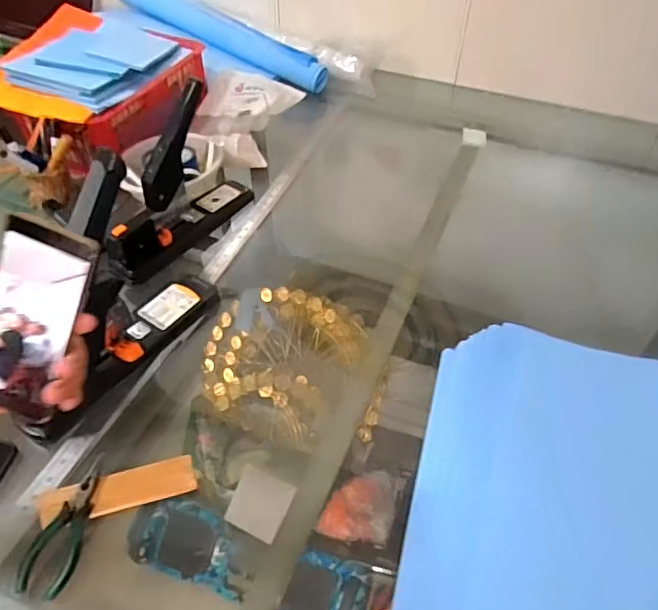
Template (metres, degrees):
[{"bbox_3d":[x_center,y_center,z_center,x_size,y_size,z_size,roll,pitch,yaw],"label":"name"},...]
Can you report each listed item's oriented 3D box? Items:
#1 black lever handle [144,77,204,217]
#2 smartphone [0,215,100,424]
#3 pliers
[{"bbox_3d":[-0.245,-0.253,0.890,0.031,0.209,0.063,22,8,19],"label":"black lever handle"},{"bbox_3d":[-0.244,0.015,0.457,0.074,0.162,0.010,21,13,0],"label":"smartphone"},{"bbox_3d":[-0.298,0.249,0.638,0.059,0.020,0.149,9,49,7],"label":"pliers"}]

